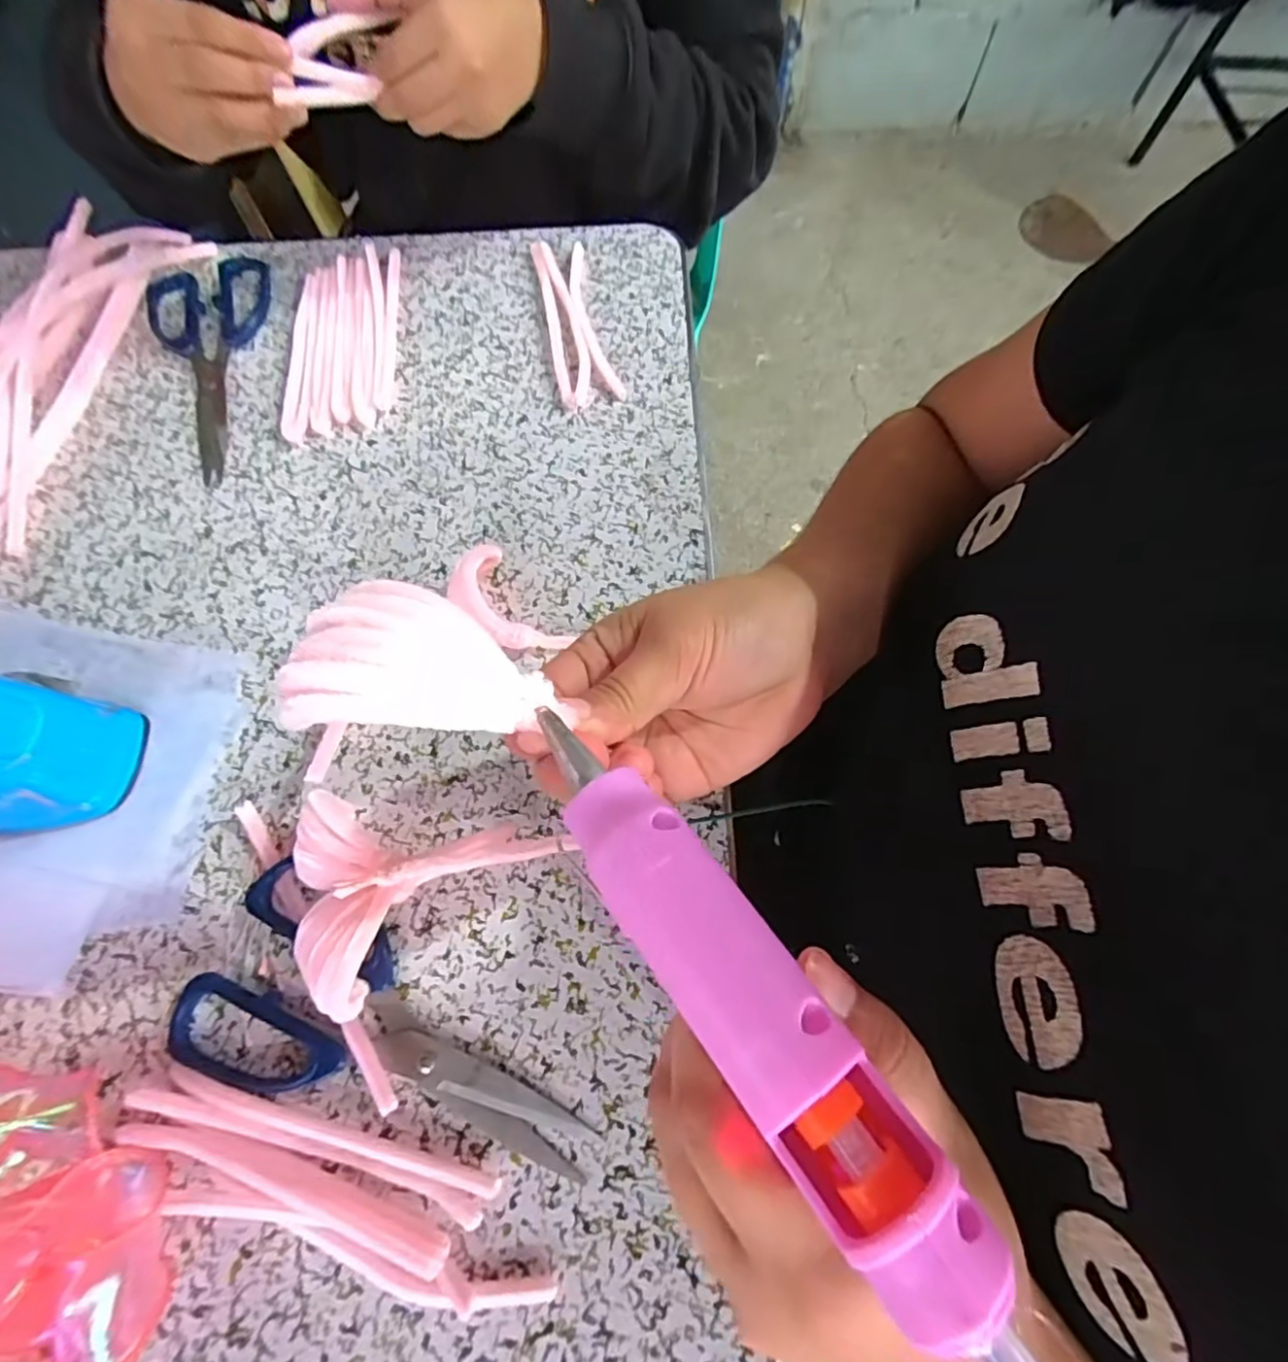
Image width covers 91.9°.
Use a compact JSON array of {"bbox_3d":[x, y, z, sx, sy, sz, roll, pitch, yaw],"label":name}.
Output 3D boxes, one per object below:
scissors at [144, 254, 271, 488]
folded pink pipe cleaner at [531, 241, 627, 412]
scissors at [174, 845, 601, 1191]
[{"bbox_3d":[-0.287,-0.205,0.405,0.080,0.009,0.183,-11,69,-3],"label":"scissors"},{"bbox_3d":[-0.047,-0.242,0.417,0.039,0.008,0.147,-13,69,-4],"label":"folded pink pipe cleaner"},{"bbox_3d":[-0.108,0.156,0.259,0.180,0.010,0.079,26,72,10],"label":"scissors"}]

